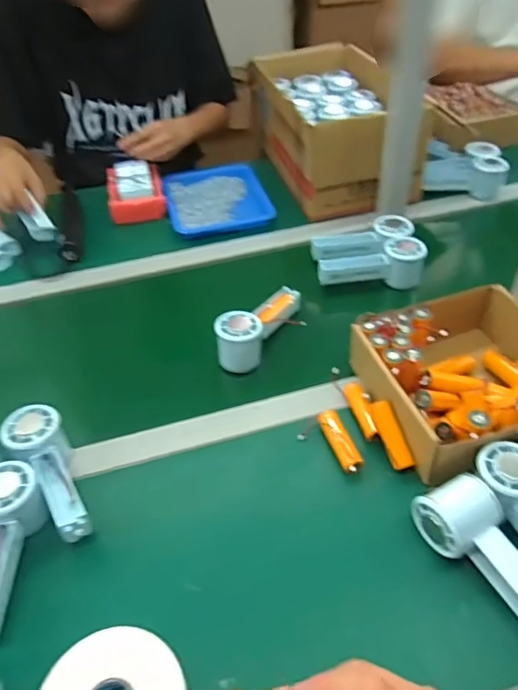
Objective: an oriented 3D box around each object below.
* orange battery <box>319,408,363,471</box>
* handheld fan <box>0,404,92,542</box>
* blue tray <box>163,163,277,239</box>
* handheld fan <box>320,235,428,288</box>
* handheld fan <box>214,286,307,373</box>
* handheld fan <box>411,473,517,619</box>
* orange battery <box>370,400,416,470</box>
[{"bbox_3d":[0.088,0.104,0.554,0.021,0.017,0.078,-14,45,-10],"label":"orange battery"},{"bbox_3d":[-0.209,0.124,0.523,0.055,0.041,0.156,-31,50,-25],"label":"handheld fan"},{"bbox_3d":[-0.083,-0.282,0.966,0.178,0.023,0.252,-12,44,-8],"label":"blue tray"},{"bbox_3d":[0.163,-0.120,0.760,0.147,0.058,0.048,-1,44,4],"label":"handheld fan"},{"bbox_3d":[0.007,-0.030,0.673,0.054,0.056,0.149,31,54,31],"label":"handheld fan"},{"bbox_3d":[0.207,0.180,0.441,0.059,0.058,0.151,-29,49,-23],"label":"handheld fan"},{"bbox_3d":[0.139,0.094,0.539,0.020,0.014,0.073,-16,71,-12],"label":"orange battery"}]

